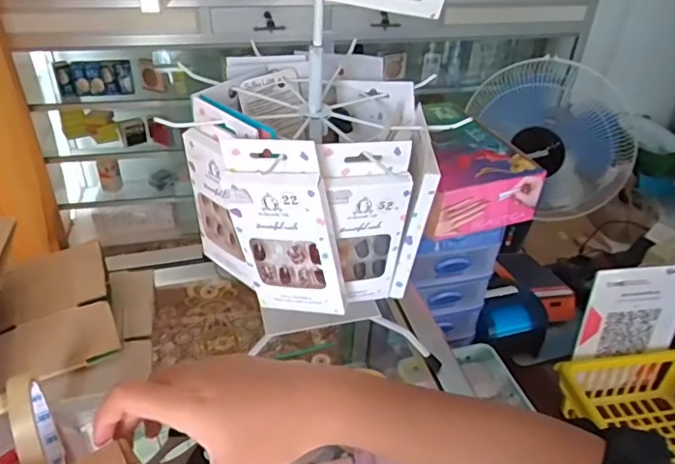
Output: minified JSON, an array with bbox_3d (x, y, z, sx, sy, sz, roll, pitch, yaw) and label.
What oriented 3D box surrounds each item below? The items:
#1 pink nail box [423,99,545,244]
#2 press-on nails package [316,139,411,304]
[{"bbox_3d":[0.142,-0.085,0.682,0.132,0.066,0.207,-9,39,-15],"label":"pink nail box"},{"bbox_3d":[0.018,-0.002,0.399,0.061,0.135,0.016,-8,39,-15],"label":"press-on nails package"}]

